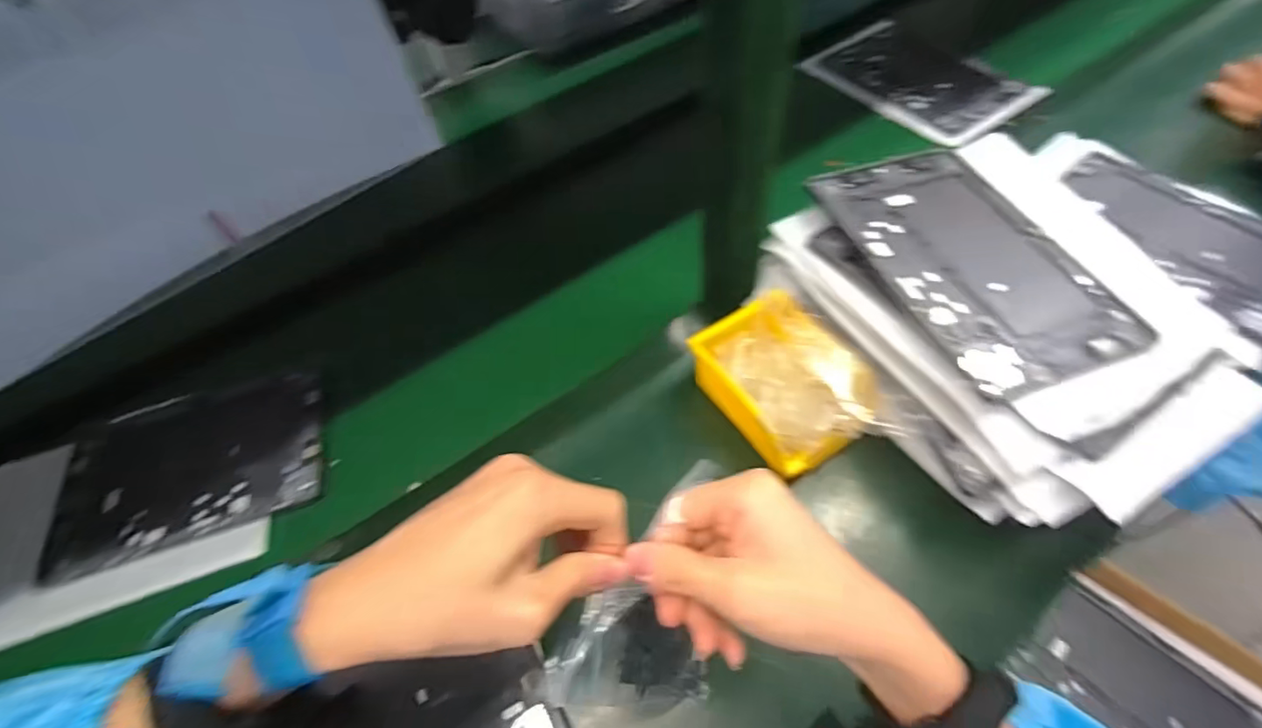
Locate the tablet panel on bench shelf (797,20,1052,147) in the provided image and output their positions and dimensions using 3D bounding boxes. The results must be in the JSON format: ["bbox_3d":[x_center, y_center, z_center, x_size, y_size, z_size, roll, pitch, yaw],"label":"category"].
[{"bbox_3d":[0.411,-0.412,0.800,0.179,0.009,0.287,-36,61,-15],"label":"tablet panel on bench shelf"}]

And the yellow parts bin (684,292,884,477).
[{"bbox_3d":[0.138,0.013,0.485,0.110,0.061,0.140,-30,57,-16],"label":"yellow parts bin"}]

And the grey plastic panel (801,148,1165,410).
[{"bbox_3d":[0.283,-0.093,0.469,0.161,0.008,0.252,-16,59,-11],"label":"grey plastic panel"}]

